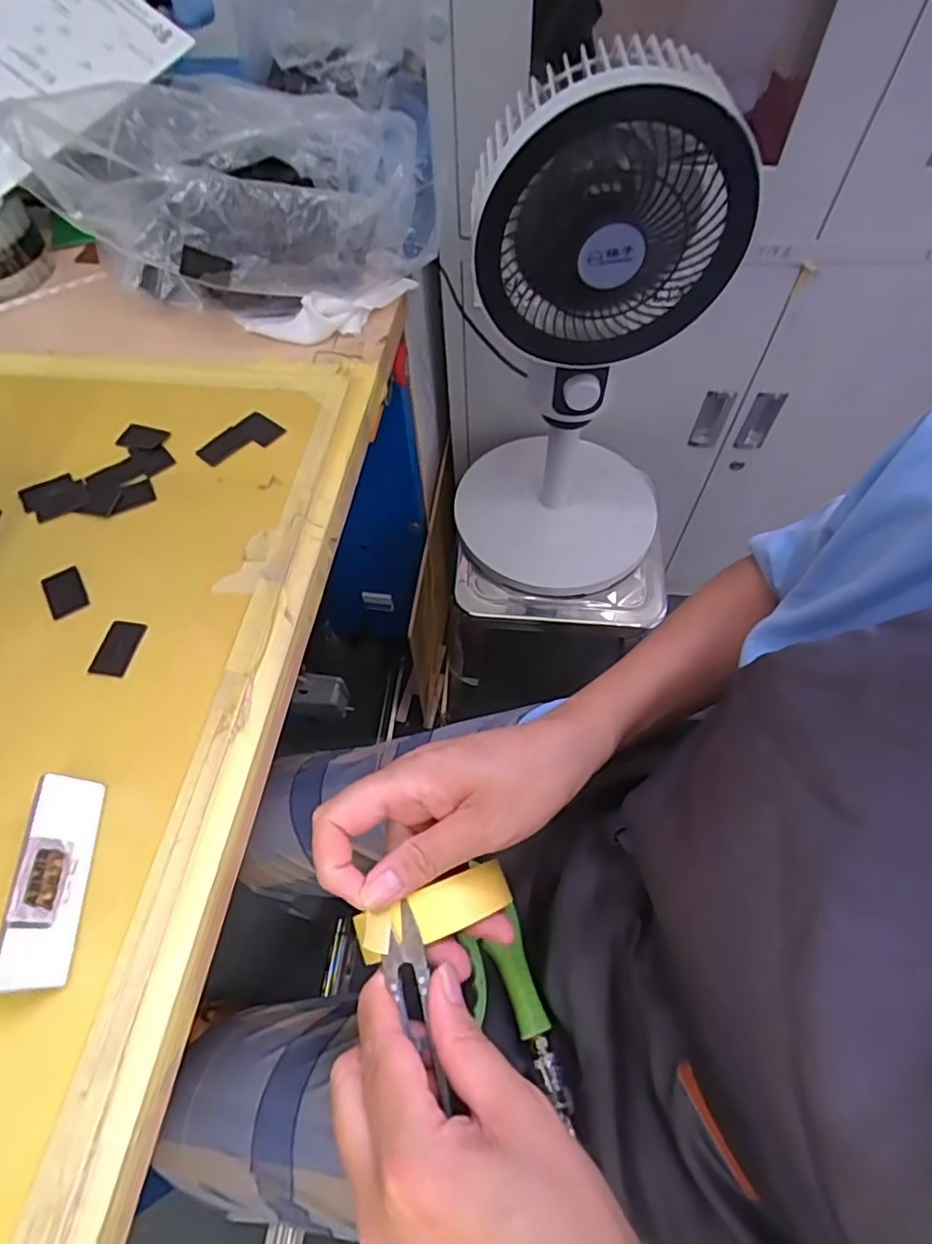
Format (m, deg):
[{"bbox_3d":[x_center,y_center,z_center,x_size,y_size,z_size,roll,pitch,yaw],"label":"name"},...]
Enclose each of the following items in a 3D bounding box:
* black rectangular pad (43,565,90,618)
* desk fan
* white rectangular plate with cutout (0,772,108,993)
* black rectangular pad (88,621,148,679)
[{"bbox_3d":[-0.252,-0.020,0.374,0.023,0.004,0.036,-30,63,-15],"label":"black rectangular pad"},{"bbox_3d":[0.113,-0.269,0.626,0.258,0.498,0.244,8,60,7],"label":"desk fan"},{"bbox_3d":[-0.188,0.116,0.273,0.010,0.033,0.090,-17,58,15],"label":"white rectangular plate with cutout"},{"bbox_3d":[-0.207,0.015,0.353,0.022,0.004,0.035,7,60,6],"label":"black rectangular pad"}]

